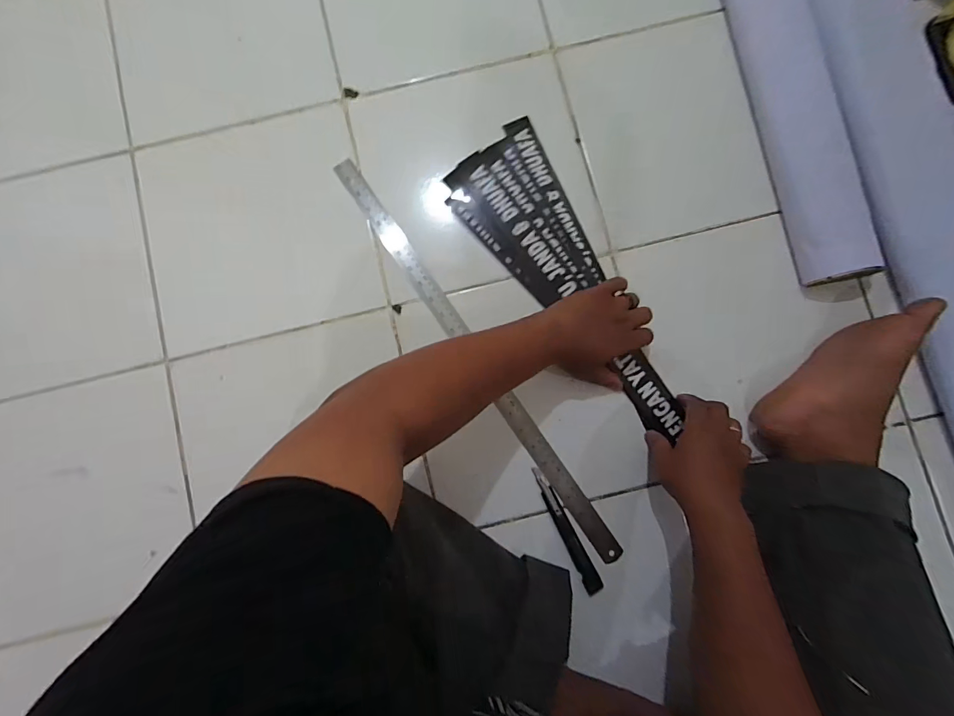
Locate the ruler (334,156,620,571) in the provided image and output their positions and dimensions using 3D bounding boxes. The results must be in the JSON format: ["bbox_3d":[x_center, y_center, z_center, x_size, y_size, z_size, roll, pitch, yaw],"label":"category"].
[{"bbox_3d":[-0.006,-0.007,0.565,0.029,0.008,0.613,-34,85,-3],"label":"ruler"}]

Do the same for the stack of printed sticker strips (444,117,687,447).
[{"bbox_3d":[0.122,-0.098,0.564,0.142,0.013,0.435,-32,84,-2],"label":"stack of printed sticker strips"}]

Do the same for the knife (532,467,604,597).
[{"bbox_3d":[0.112,0.212,0.538,0.021,0.010,0.161,-25,86,-2],"label":"knife"}]

